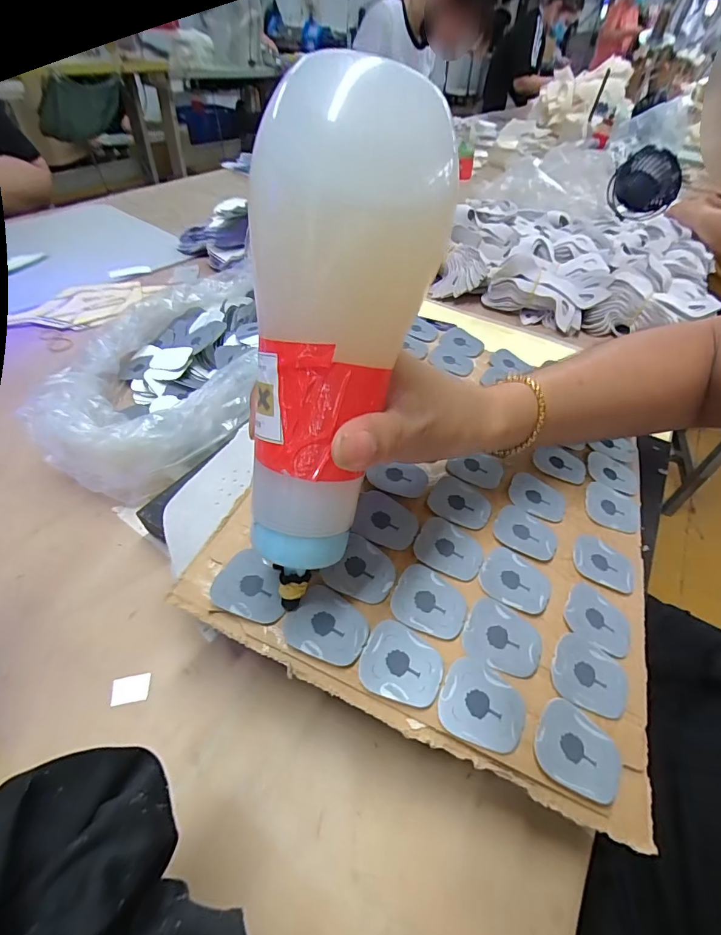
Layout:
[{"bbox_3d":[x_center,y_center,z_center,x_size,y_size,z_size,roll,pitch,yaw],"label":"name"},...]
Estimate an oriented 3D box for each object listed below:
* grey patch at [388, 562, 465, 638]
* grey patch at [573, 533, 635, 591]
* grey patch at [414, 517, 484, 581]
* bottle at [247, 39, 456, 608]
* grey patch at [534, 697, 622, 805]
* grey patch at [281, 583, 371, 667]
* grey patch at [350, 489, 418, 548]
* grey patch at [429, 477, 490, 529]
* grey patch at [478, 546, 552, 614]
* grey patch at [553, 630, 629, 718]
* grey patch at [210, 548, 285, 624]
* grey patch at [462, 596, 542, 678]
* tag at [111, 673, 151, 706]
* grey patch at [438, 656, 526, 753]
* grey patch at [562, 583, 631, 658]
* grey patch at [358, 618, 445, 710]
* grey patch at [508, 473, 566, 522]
[{"bbox_3d":[0.037,0.070,0.228,0.038,0.005,0.033,20,48,13],"label":"grey patch"},{"bbox_3d":[0.152,0.060,0.271,0.038,0.005,0.033,23,49,16],"label":"grey patch"},{"bbox_3d":[0.052,0.047,0.253,0.038,0.006,0.034,22,48,15],"label":"grey patch"},{"bbox_3d":[-0.016,-0.036,0.170,0.062,0.182,0.061,13,10,7],"label":"bottle"},{"bbox_3d":[0.100,0.129,0.198,0.037,0.005,0.034,25,49,17],"label":"grey patch"},{"bbox_3d":[-0.016,0.078,0.213,0.038,0.004,0.032,25,49,17],"label":"grey patch"},{"bbox_3d":[0.015,0.031,0.257,0.037,0.006,0.032,15,47,9],"label":"grey patch"},{"bbox_3d":[0.064,0.022,0.277,0.039,0.005,0.034,15,47,9],"label":"grey patch"},{"bbox_3d":[0.089,0.063,0.247,0.038,0.004,0.034,26,49,18],"label":"grey patch"},{"bbox_3d":[0.118,0.107,0.222,0.038,0.007,0.035,25,49,17],"label":"grey patch"},{"bbox_3d":[-0.055,0.060,0.220,0.037,0.004,0.031,21,54,5],"label":"grey patch"},{"bbox_3d":[0.074,0.087,0.223,0.039,0.004,0.034,23,48,15],"label":"grey patch"},{"bbox_3d":[-0.125,0.121,0.236,0.019,0.004,0.015,-7,41,-10],"label":"tag"},{"bbox_3d":[0.057,0.111,0.204,0.039,0.006,0.035,19,48,12],"label":"grey patch"},{"bbox_3d":[0.134,0.085,0.245,0.037,0.004,0.035,33,50,10],"label":"grey patch"},{"bbox_3d":[0.020,0.094,0.208,0.038,0.005,0.033,20,48,13],"label":"grey patch"},{"bbox_3d":[0.121,0.020,0.295,0.038,0.006,0.032,22,48,15],"label":"grey patch"}]

